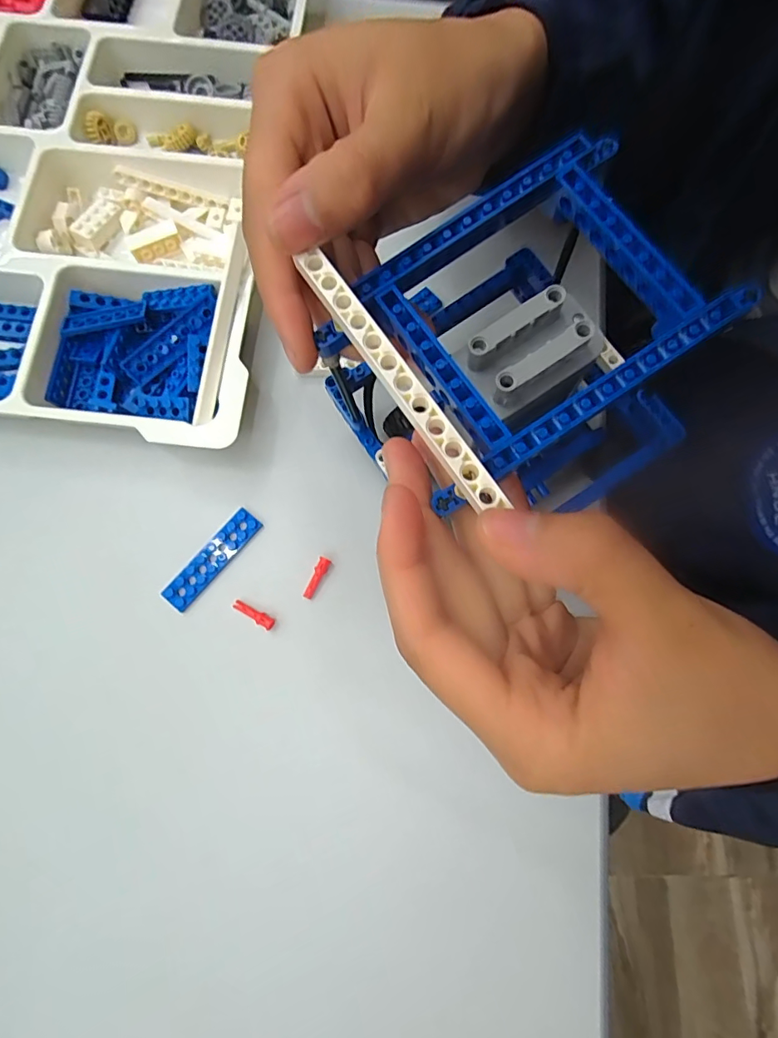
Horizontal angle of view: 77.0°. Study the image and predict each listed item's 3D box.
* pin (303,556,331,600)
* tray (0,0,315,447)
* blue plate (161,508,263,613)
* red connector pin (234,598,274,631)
[{"bbox_3d":[-0.040,0.032,0.269,0.007,0.004,0.025,24,77,5],"label":"pin"},{"bbox_3d":[-0.204,-0.231,0.300,0.272,0.031,0.369,5,76,0],"label":"tray"},{"bbox_3d":[-0.097,0.022,0.271,0.016,0.010,0.062,40,79,8],"label":"blue plate"},{"bbox_3d":[-0.072,0.051,0.261,0.024,0.005,0.006,31,78,6],"label":"red connector pin"}]

